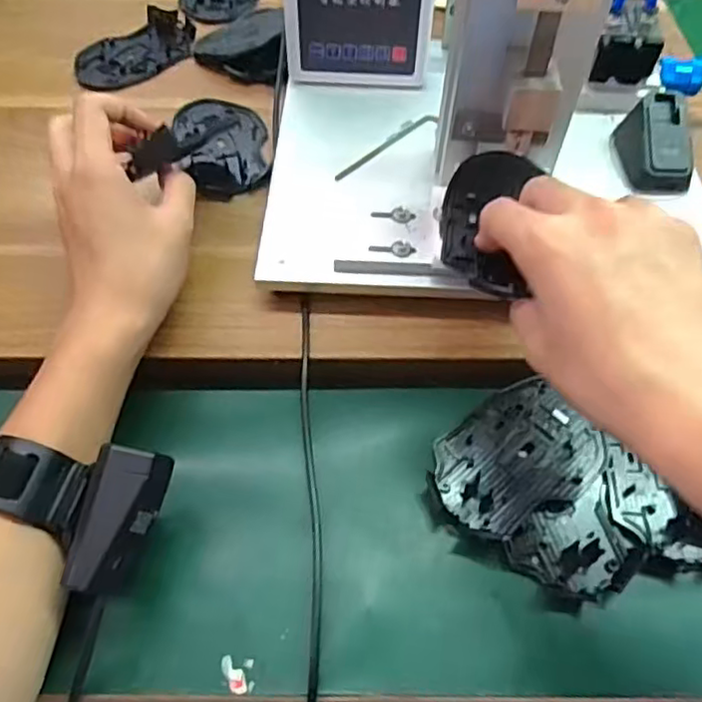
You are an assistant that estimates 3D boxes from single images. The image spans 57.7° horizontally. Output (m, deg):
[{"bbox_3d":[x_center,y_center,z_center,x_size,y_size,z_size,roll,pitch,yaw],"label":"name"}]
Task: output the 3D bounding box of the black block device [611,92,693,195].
[{"bbox_3d":[0.213,-0.145,0.442,0.038,0.038,0.062,-4,58,-3],"label":"black block device"}]

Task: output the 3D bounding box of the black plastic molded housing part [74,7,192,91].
[{"bbox_3d":[-0.191,-0.268,0.568,0.065,0.014,0.116,38,65,21],"label":"black plastic molded housing part"}]

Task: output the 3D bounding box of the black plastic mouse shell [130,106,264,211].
[{"bbox_3d":[-0.100,-0.159,0.495,0.067,0.012,0.110,-10,58,-6],"label":"black plastic mouse shell"}]

